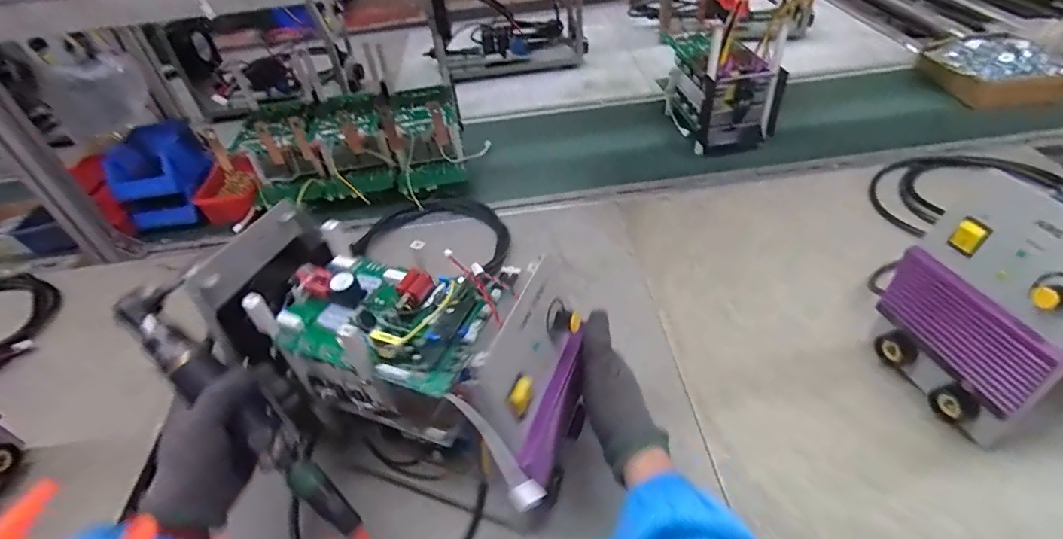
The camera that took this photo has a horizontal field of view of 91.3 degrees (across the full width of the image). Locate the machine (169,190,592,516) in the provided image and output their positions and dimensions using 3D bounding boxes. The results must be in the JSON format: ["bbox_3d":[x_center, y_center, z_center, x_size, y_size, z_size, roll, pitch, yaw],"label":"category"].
[{"bbox_3d":[-0.125,0.076,0.463,0.346,0.157,0.146,14,47,21],"label":"machine"}]

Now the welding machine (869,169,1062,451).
[{"bbox_3d":[0.530,0.011,0.491,0.311,0.225,0.143,-14,43,-7],"label":"welding machine"}]

